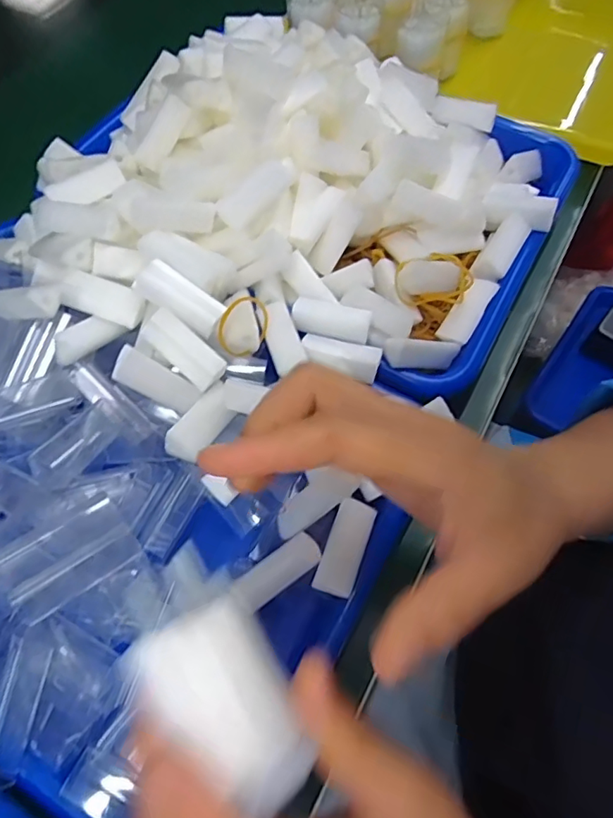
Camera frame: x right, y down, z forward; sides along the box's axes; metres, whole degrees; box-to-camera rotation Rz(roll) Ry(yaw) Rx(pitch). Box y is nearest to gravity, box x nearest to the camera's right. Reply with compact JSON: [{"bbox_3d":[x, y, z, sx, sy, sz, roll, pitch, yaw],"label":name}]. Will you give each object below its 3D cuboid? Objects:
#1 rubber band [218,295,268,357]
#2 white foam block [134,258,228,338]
[{"bbox_3d":[-0.035,-0.046,0.296,0.033,0.029,0.009,-45,38,-20],"label":"rubber band"},{"bbox_3d":[-0.065,-0.058,0.281,0.046,0.014,0.019,33,66,-4],"label":"white foam block"}]

